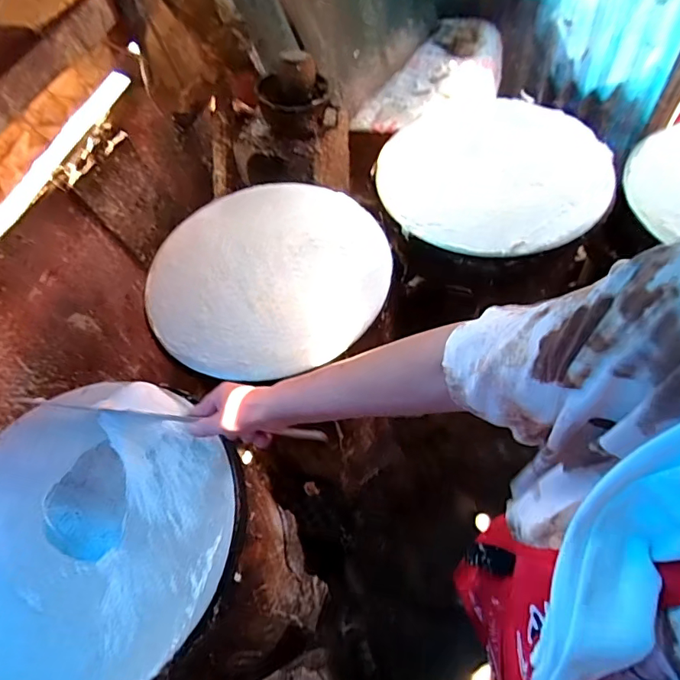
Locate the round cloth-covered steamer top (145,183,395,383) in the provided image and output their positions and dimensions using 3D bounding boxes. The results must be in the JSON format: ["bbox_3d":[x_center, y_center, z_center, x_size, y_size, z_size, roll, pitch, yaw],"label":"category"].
[{"bbox_3d":[-0.111,-0.110,0.738,0.353,0.023,0.361,-2,58,3],"label":"round cloth-covered steamer top"}]

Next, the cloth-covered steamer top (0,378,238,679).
[{"bbox_3d":[-0.310,0.221,0.564,0.364,0.033,0.364,-2,58,3],"label":"cloth-covered steamer top"}]

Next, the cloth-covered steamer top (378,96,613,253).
[{"bbox_3d":[0.261,-0.297,0.815,0.371,0.023,0.373,-2,58,3],"label":"cloth-covered steamer top"}]

